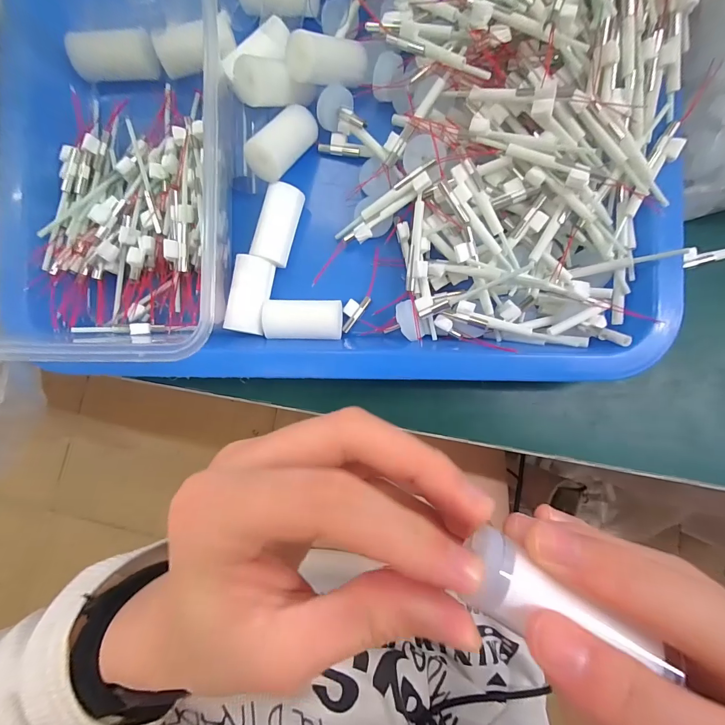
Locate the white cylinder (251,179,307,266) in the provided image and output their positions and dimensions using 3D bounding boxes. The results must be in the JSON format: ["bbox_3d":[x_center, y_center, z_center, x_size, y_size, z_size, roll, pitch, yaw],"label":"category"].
[{"bbox_3d":[-0.045,-0.073,0.199,0.018,0.019,0.039,17,84,4],"label":"white cylinder"}]

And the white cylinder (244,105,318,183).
[{"bbox_3d":[-0.039,-0.113,0.190,0.017,0.016,0.044,35,70,-1],"label":"white cylinder"}]

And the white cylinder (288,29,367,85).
[{"bbox_3d":[-0.015,-0.152,0.188,0.043,0.016,0.017,-23,91,-32],"label":"white cylinder"}]

